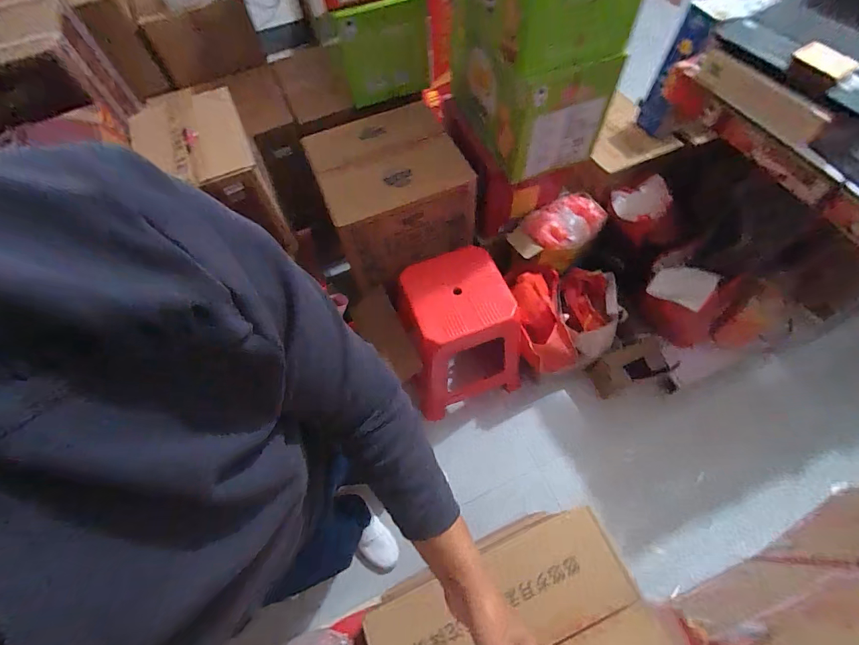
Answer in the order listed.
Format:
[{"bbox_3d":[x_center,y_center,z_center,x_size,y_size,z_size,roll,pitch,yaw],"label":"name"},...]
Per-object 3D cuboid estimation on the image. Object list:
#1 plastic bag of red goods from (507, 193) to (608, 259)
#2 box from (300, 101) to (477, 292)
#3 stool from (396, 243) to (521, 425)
[{"bbox_3d":[0.410,-0.302,1.240,0.320,0.076,0.164,-21,62,-8],"label":"plastic bag of red goods"},{"bbox_3d":[-0.121,-0.383,1.154,0.392,0.256,0.378,-23,62,-9],"label":"box"},{"bbox_3d":[0.097,0.029,1.205,0.296,0.401,0.318,-19,62,-6],"label":"stool"}]

